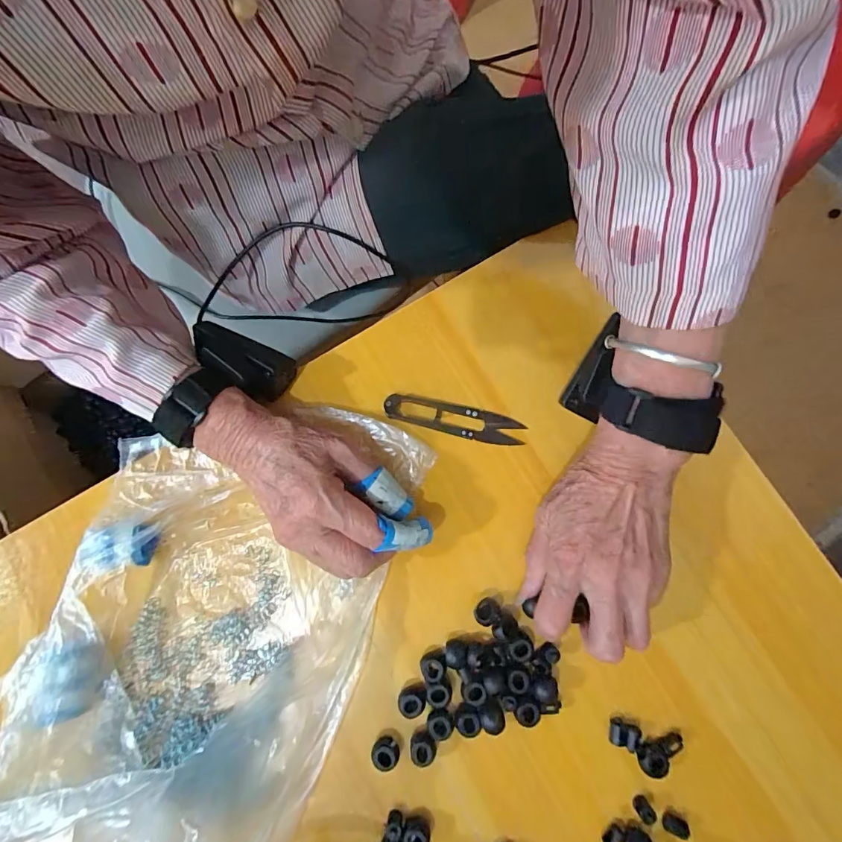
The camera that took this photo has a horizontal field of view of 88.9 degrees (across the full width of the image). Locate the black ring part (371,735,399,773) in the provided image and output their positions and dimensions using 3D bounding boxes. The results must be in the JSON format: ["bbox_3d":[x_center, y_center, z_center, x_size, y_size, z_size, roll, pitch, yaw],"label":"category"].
[{"bbox_3d":[-0.023,0.213,0.276,0.016,0.013,0.015,0,80,1],"label":"black ring part"}]

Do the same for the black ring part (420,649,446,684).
[{"bbox_3d":[0.009,0.163,0.285,0.017,0.010,0.016,0,80,1],"label":"black ring part"}]

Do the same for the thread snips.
[{"bbox_3d":[0.024,-0.001,0.314,0.101,0.009,0.023,12,80,3],"label":"thread snips"}]

